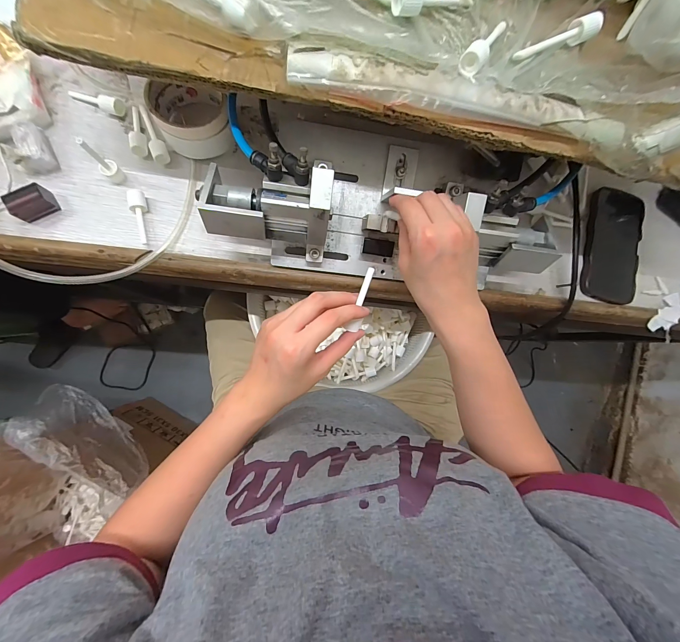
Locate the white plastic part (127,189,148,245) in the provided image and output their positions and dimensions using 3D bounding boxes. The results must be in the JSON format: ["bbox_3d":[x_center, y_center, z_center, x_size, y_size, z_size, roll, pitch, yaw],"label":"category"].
[{"bbox_3d":[-0.238,-0.122,0.347,0.015,0.014,0.065,-7,87,-8],"label":"white plastic part"}]

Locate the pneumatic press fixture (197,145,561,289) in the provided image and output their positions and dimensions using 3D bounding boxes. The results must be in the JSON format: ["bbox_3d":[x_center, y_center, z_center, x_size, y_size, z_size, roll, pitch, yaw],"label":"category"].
[{"bbox_3d":[0.055,-0.126,0.330,0.379,0.099,0.127,2,86,-7],"label":"pneumatic press fixture"}]

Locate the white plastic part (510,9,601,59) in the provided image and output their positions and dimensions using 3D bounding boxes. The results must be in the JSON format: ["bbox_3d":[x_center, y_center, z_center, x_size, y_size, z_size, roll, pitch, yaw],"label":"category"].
[{"bbox_3d":[0.199,-0.258,0.266,0.081,0.018,0.016,-24,90,-8],"label":"white plastic part"}]

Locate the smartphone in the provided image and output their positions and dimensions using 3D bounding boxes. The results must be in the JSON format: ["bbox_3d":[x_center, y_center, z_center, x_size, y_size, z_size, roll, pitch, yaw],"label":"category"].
[{"bbox_3d":[0.407,-0.114,0.433,0.085,0.011,0.172,11,85,-7],"label":"smartphone"}]

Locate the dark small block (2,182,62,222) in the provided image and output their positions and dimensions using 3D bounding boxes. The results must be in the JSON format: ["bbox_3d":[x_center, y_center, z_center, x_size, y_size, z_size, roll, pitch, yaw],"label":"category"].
[{"bbox_3d":[-0.350,-0.134,0.331,0.038,0.027,0.026,-24,90,-8],"label":"dark small block"}]

